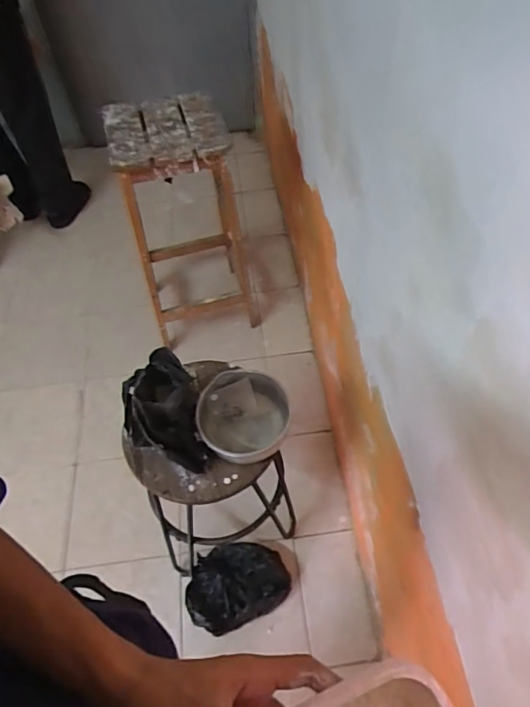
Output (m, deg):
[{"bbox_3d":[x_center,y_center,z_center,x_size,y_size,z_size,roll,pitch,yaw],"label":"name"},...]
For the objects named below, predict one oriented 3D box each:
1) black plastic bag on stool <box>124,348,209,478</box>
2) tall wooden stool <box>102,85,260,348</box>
[{"bbox_3d":[-0.180,0.112,0.907,0.138,0.266,0.131,-28,58,-17],"label":"black plastic bag on stool"},{"bbox_3d":[-0.232,-0.405,1.588,0.343,0.691,0.366,-9,54,-3],"label":"tall wooden stool"}]

